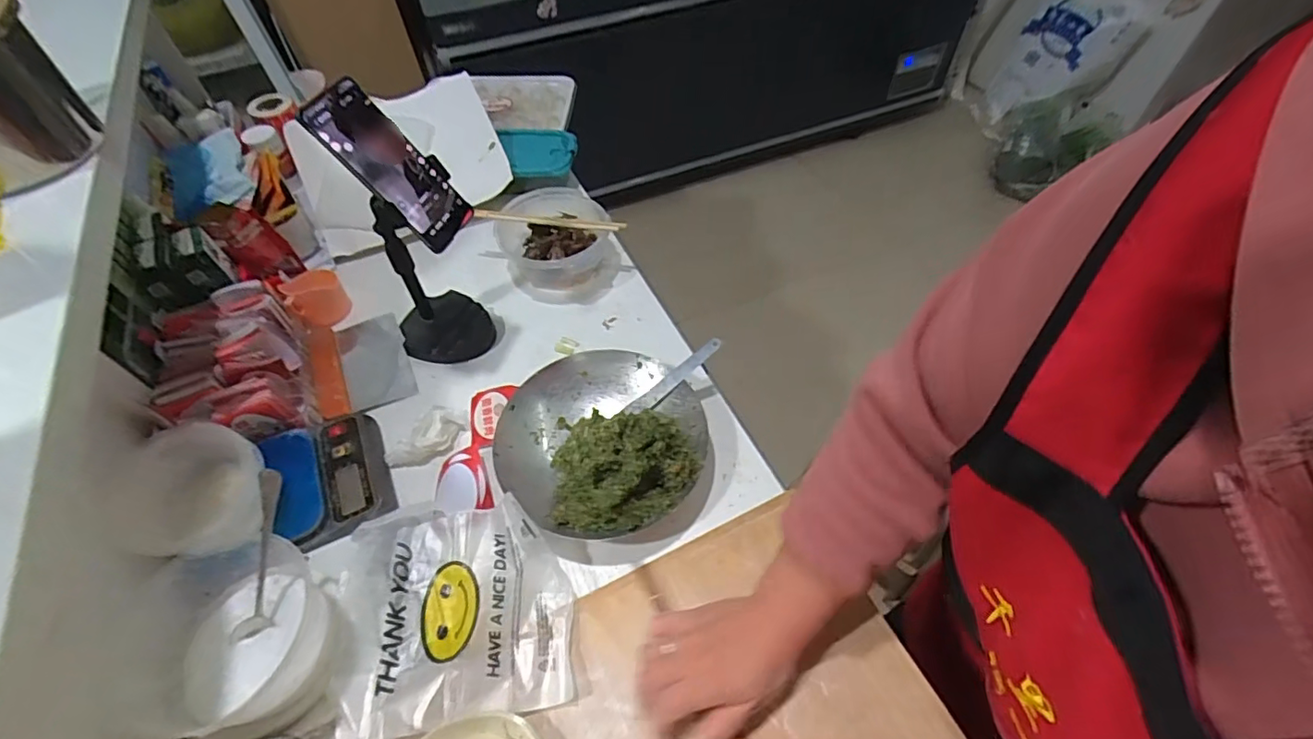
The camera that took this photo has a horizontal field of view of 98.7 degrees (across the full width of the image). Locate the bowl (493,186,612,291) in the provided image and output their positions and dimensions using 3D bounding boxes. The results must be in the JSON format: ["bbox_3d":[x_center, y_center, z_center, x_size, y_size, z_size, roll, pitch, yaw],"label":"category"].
[{"bbox_3d":[-0.141,-0.174,0.783,0.146,0.079,0.147,-1,54,1],"label":"bowl"}]

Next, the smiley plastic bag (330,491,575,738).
[{"bbox_3d":[-0.183,0.215,0.524,0.196,0.040,0.199,-9,53,-4],"label":"smiley plastic bag"}]

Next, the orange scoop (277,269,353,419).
[{"bbox_3d":[-0.418,-0.043,0.711,0.064,0.066,0.237,-22,56,-13],"label":"orange scoop"}]

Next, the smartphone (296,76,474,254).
[{"bbox_3d":[-0.251,-0.195,0.542,0.012,0.161,0.077,-11,41,43],"label":"smartphone"}]

